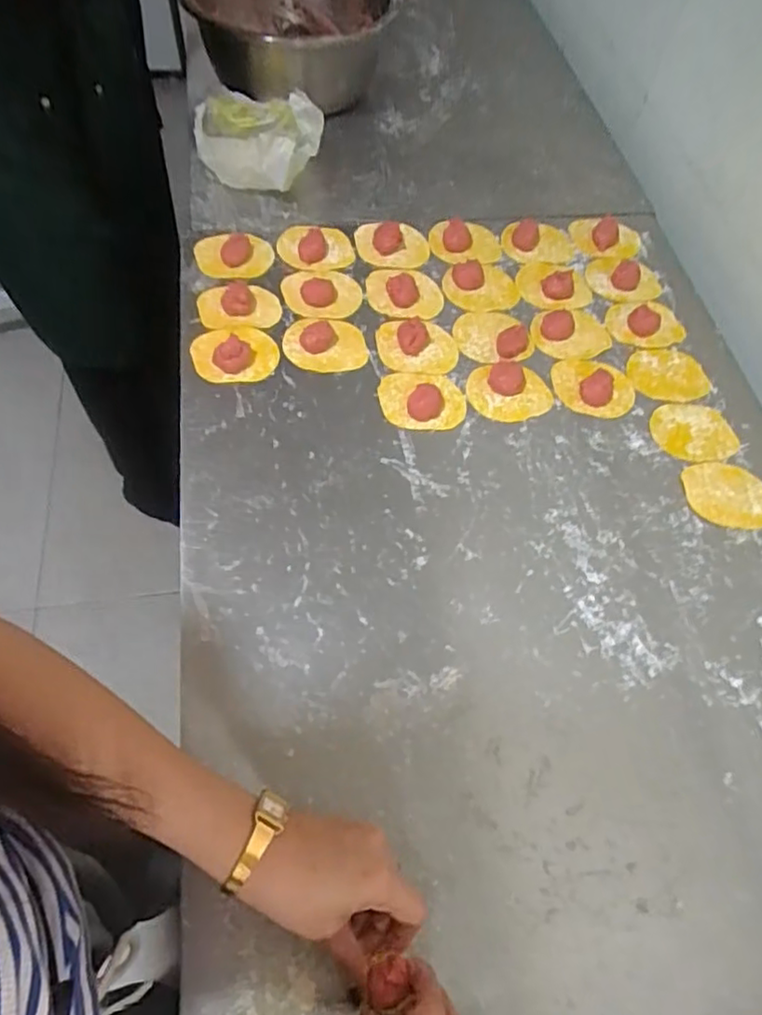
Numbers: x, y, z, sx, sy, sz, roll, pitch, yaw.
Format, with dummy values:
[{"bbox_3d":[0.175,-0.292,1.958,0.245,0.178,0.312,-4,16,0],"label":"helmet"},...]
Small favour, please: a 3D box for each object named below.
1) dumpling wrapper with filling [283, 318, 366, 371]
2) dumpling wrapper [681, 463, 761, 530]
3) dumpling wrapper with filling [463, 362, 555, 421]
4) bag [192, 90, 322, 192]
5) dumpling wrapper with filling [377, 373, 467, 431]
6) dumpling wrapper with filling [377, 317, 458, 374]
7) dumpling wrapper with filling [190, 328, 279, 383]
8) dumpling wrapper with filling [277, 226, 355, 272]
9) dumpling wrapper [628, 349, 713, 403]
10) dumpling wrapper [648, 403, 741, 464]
[{"bbox_3d":[-0.059,-0.177,0.667,0.086,0.013,0.068,-1,60,-5],"label":"dumpling wrapper with filling"},{"bbox_3d":[0.340,-0.012,0.612,0.086,0.004,0.070,4,60,-3],"label":"dumpling wrapper"},{"bbox_3d":[0.135,-0.123,0.653,0.086,0.013,0.067,-5,61,-8],"label":"dumpling wrapper with filling"},{"bbox_3d":[-0.153,-0.475,0.796,0.157,0.078,0.151,3,60,-3],"label":"bag"},{"bbox_3d":[0.043,-0.112,0.638,0.086,0.015,0.070,-1,60,-5],"label":"dumpling wrapper with filling"},{"bbox_3d":[0.039,-0.177,0.673,0.087,0.016,0.069,4,60,-3],"label":"dumpling wrapper with filling"},{"bbox_3d":[-0.150,-0.162,0.643,0.087,0.019,0.067,-9,61,-10],"label":"dumpling wrapper with filling"},{"bbox_3d":[-0.077,-0.307,0.741,0.087,0.013,0.069,-6,61,-8],"label":"dumpling wrapper with filling"},{"bbox_3d":[0.313,-0.144,0.685,0.094,0.005,0.070,4,62,-9],"label":"dumpling wrapper"},{"bbox_3d":[0.322,-0.079,0.647,0.085,0.004,0.069,-1,60,-5],"label":"dumpling wrapper"}]

